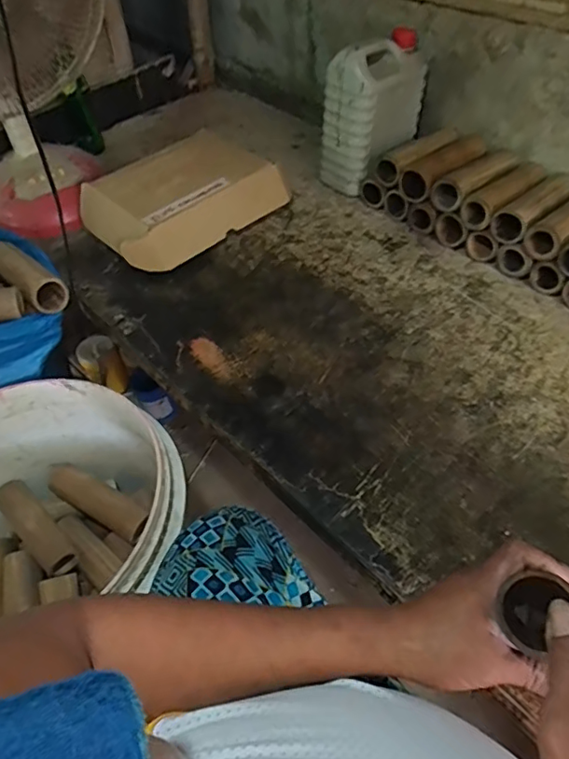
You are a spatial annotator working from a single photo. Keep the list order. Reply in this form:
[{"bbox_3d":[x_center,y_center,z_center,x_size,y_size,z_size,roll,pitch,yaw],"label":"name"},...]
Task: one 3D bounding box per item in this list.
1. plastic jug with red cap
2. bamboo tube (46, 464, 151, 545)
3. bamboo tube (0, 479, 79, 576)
[{"bbox_3d":[0.159,-0.467,0.956,0.110,0.236,0.165,33,57,28],"label":"plastic jug with red cap"},{"bbox_3d":[-0.299,0.199,0.866,0.183,0.041,0.049,24,53,22],"label":"bamboo tube"},{"bbox_3d":[-0.388,0.231,0.835,0.053,0.053,0.185,-37,57,-27],"label":"bamboo tube"}]

